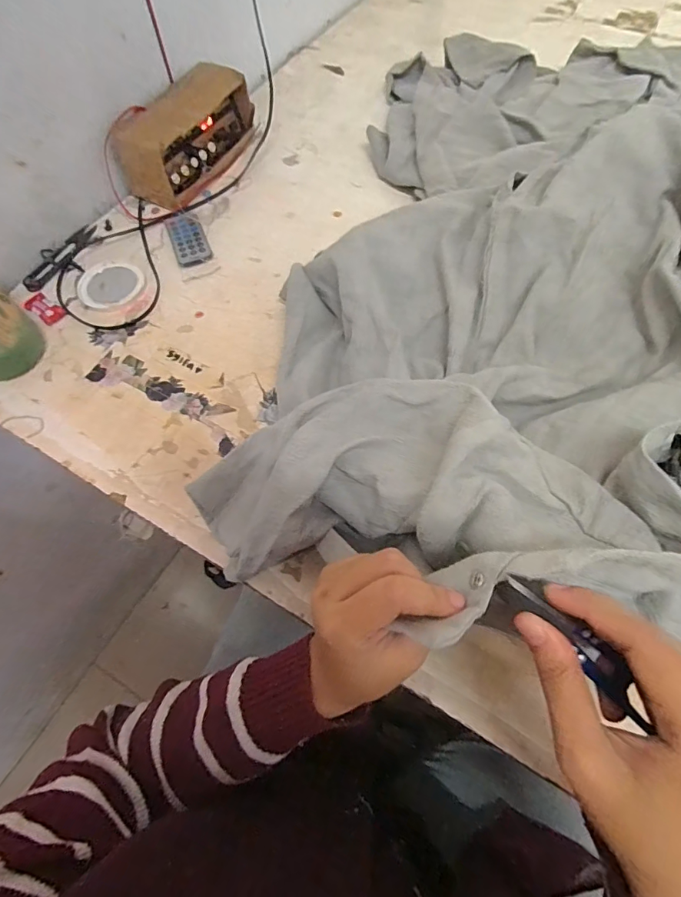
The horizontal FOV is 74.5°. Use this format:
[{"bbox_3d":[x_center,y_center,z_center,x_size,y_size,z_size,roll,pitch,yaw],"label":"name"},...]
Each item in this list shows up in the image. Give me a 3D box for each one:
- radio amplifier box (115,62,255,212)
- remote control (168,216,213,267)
[{"bbox_3d":[-0.191,-0.397,0.569,0.077,0.085,0.185,30,69,17],"label":"radio amplifier box"},{"bbox_3d":[-0.185,-0.255,0.544,0.039,0.006,0.084,-21,64,-7],"label":"remote control"}]

